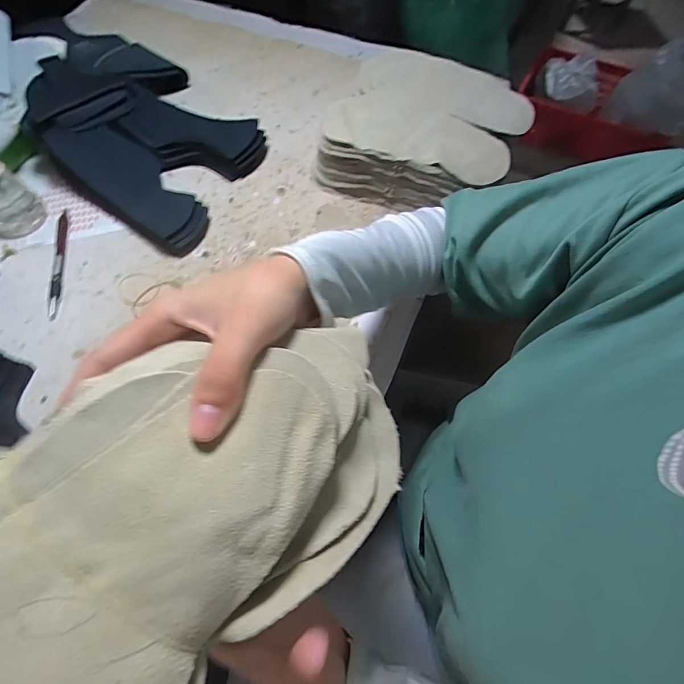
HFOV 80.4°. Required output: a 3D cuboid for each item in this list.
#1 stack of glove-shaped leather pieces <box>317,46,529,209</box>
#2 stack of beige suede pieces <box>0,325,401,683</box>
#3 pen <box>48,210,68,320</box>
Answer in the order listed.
[{"bbox_3d":[0.105,-0.268,0.499,0.211,0.072,0.213,18,65,7],"label":"stack of glove-shaped leather pieces"},{"bbox_3d":[-0.067,0.075,0.176,0.125,0.076,0.241,39,70,16],"label":"stack of beige suede pieces"},{"bbox_3d":[-0.320,-0.093,0.455,0.012,0.010,0.147,-10,65,-6],"label":"pen"}]

